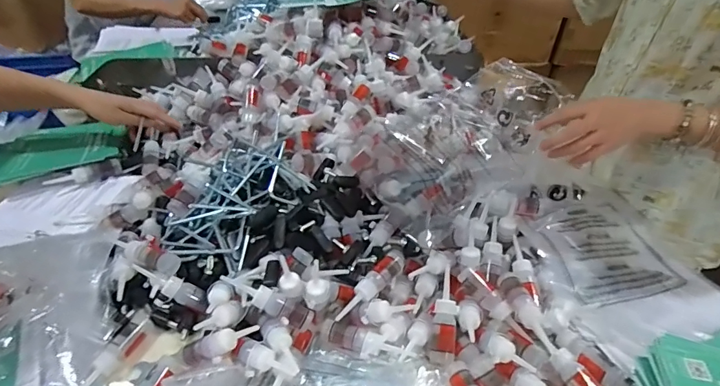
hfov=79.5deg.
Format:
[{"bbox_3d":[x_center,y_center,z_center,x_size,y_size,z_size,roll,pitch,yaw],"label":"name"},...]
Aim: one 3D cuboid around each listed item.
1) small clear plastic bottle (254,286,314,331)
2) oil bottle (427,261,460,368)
[{"bbox_3d":[-0.086,0.130,0.483,0.068,0.019,0.025,30,46,-8],"label":"small clear plastic bottle"},{"bbox_3d":[0.097,0.139,0.492,0.028,0.019,0.107,8,71,5],"label":"oil bottle"}]

